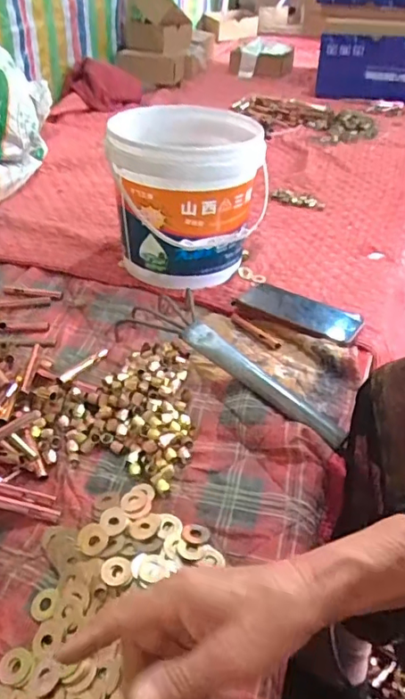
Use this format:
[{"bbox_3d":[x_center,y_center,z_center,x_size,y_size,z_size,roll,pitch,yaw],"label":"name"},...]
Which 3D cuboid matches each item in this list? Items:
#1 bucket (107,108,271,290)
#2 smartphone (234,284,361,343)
[{"bbox_3d":[-0.019,-0.222,0.768,0.196,0.204,0.222,-2,40,-2],"label":"bucket"},{"bbox_3d":[0.124,-0.052,0.700,0.164,0.014,0.078,25,39,27],"label":"smartphone"}]

